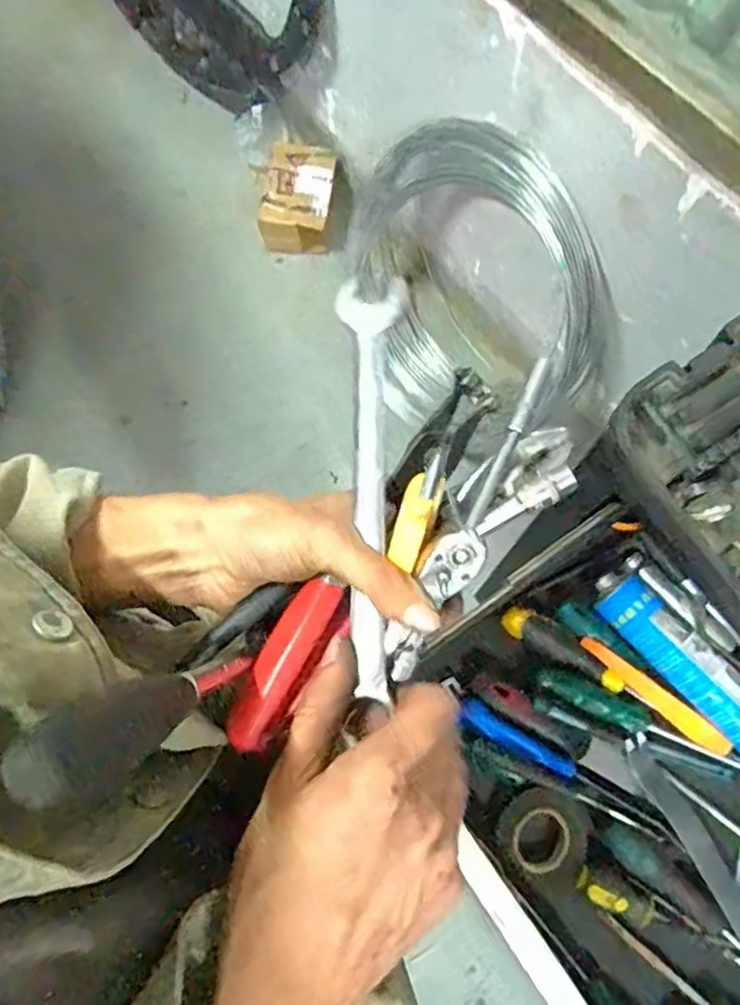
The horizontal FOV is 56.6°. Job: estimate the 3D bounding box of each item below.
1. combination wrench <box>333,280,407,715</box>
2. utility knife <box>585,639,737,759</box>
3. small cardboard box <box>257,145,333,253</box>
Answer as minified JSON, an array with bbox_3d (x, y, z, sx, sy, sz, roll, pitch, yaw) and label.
[{"bbox_3d":[0.000,-0.014,0.342,0.033,0.011,0.214,-1,74,1],"label":"combination wrench"},{"bbox_3d":[0.237,0.160,0.572,0.140,0.014,0.017,38,77,12],"label":"utility knife"},{"bbox_3d":[-0.177,-0.761,1.707,0.171,0.120,0.227,6,72,3],"label":"small cardboard box"}]

